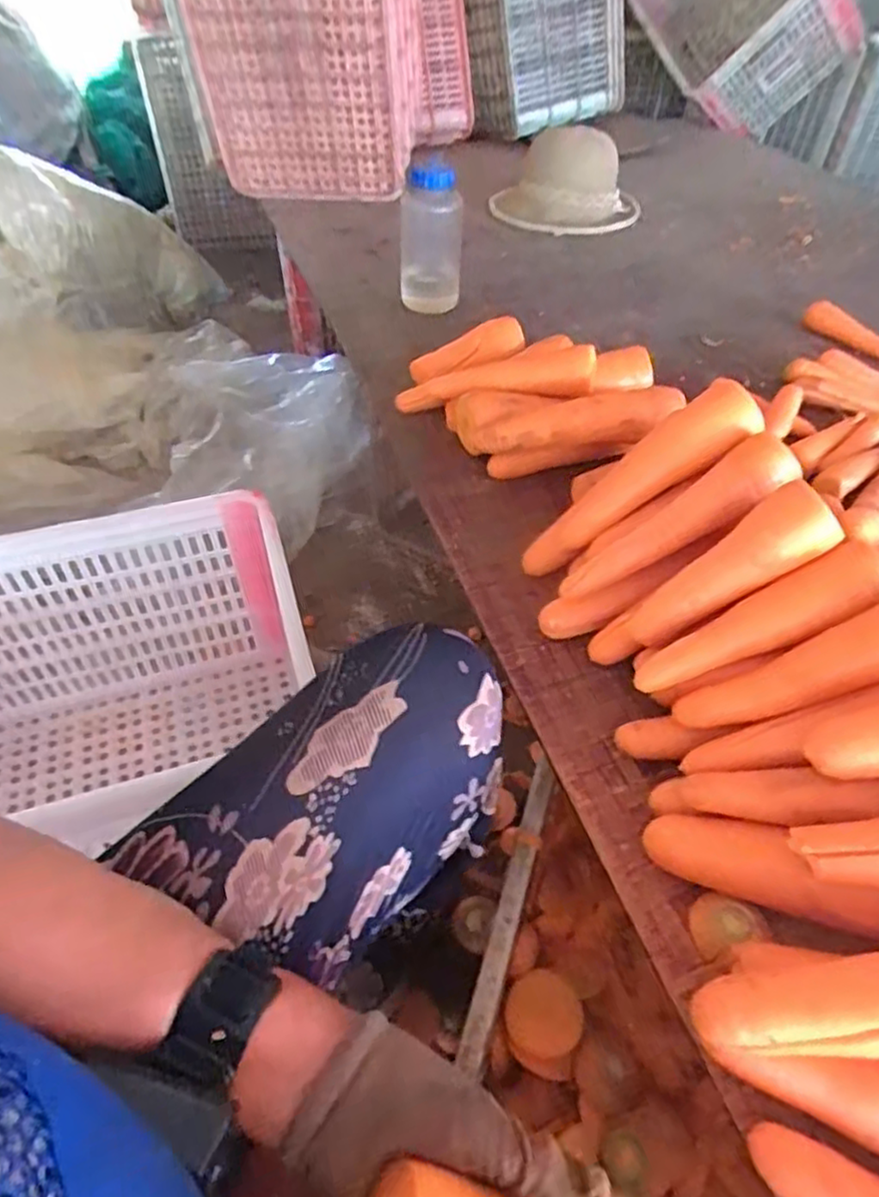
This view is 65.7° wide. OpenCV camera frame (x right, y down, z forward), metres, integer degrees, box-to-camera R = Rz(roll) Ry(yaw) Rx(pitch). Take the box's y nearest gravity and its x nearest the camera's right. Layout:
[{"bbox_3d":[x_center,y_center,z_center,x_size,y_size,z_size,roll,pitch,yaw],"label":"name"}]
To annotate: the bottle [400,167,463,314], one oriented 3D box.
[{"bbox_3d":[-0.012,-0.471,0.895,0.084,0.160,0.077,1,47,-1],"label":"bottle"}]

